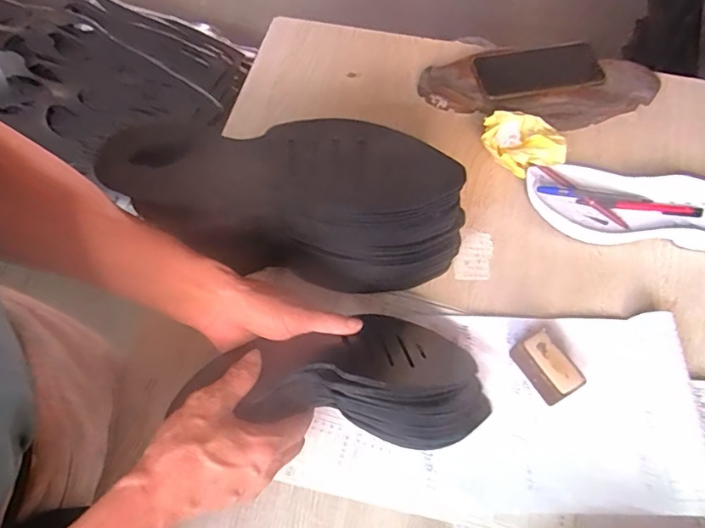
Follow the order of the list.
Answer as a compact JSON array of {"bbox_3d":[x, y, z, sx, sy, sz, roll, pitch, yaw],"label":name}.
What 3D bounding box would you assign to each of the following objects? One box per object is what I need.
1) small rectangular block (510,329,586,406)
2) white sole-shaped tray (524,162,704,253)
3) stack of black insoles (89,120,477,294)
[{"bbox_3d":[0.196,0.106,0.507,0.033,0.041,0.066,-33,67,-16],"label":"small rectangular block"},{"bbox_3d":[0.339,-0.070,0.603,0.257,0.043,0.104,15,64,8],"label":"white sole-shaped tray"},{"bbox_3d":[-0.044,-0.045,0.503,0.292,0.194,0.093,11,63,6],"label":"stack of black insoles"}]

